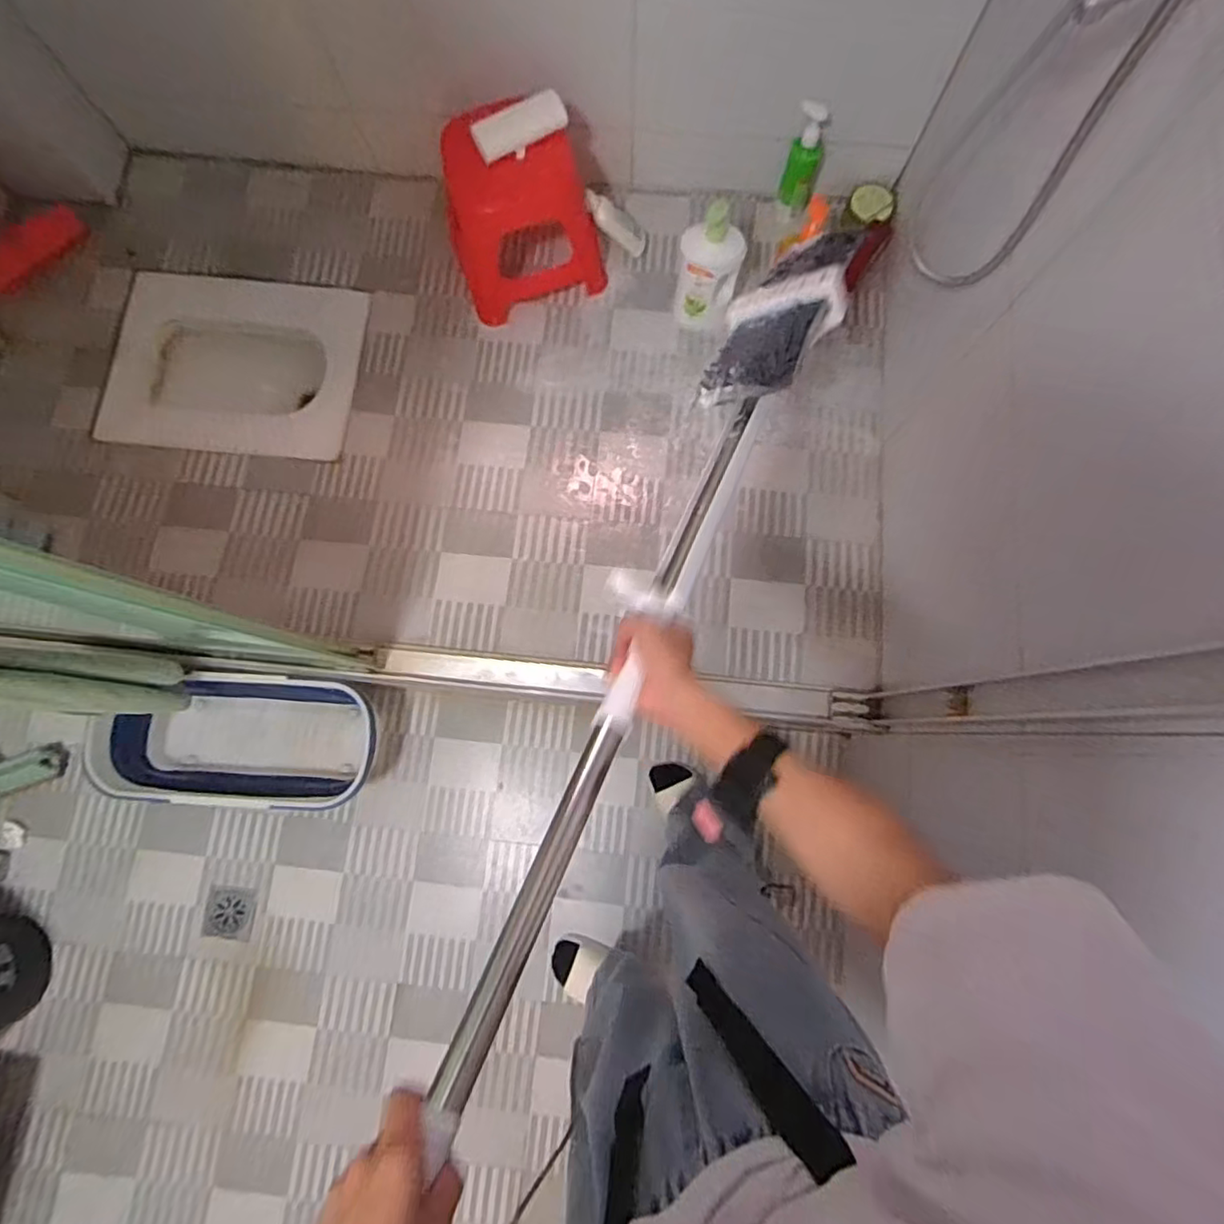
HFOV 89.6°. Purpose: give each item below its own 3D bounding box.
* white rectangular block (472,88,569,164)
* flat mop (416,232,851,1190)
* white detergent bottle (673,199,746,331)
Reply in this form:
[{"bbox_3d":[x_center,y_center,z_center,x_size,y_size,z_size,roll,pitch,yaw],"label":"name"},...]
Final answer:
[{"bbox_3d":[-0.168,-0.888,1.131,0.167,0.051,0.053,-33,81,-4],"label":"white rectangular block"},{"bbox_3d":[0.100,-0.123,0.641,0.113,0.084,1.097,22,62,6],"label":"flat mop"},{"bbox_3d":[0.197,-0.694,1.245,0.125,0.260,0.091,12,81,4],"label":"white detergent bottle"}]

